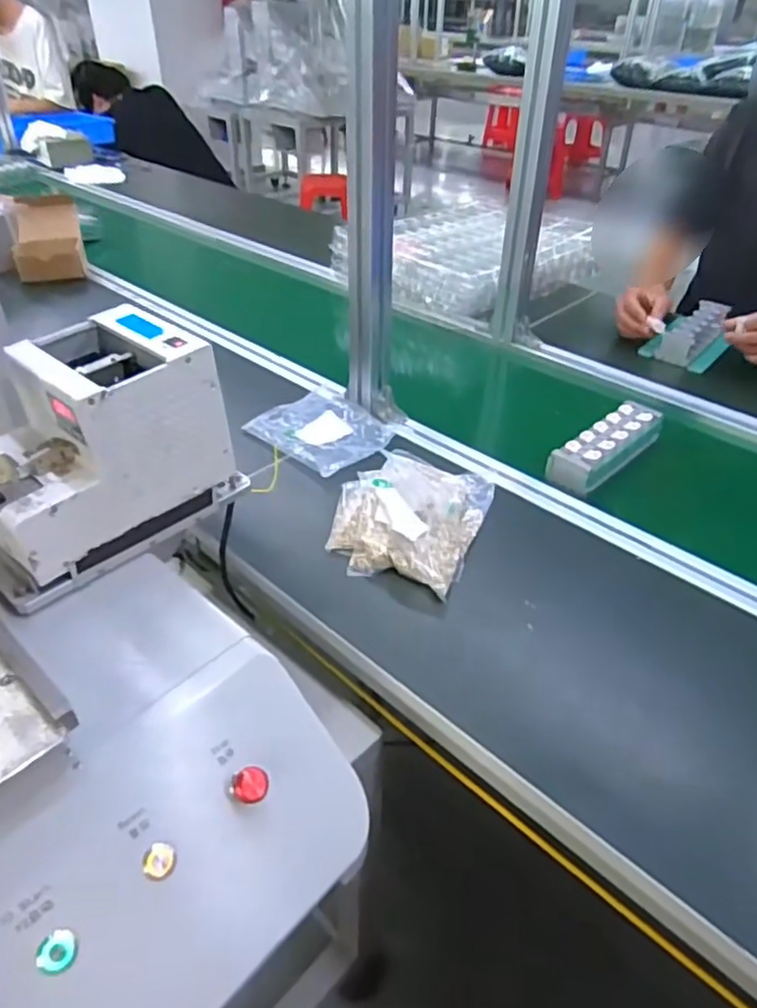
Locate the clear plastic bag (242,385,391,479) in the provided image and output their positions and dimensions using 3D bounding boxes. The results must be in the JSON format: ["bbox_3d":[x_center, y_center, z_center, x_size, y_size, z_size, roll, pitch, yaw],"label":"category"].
[{"bbox_3d":[-0.070,-0.102,0.854,0.142,0.019,0.171,-30,48,-34],"label":"clear plastic bag"}]

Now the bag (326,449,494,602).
[{"bbox_3d":[0.038,0.001,0.711,0.149,0.061,0.201,16,40,18],"label":"bag"}]

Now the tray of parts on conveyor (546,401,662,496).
[{"bbox_3d":[0.292,-0.074,0.824,0.184,0.040,0.056,-29,47,-33],"label":"tray of parts on conveyor"}]

